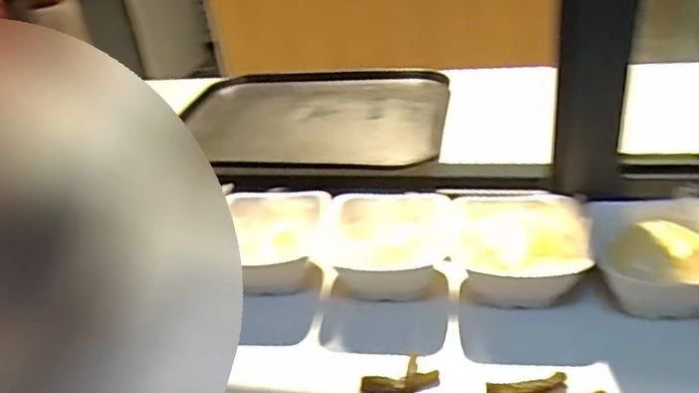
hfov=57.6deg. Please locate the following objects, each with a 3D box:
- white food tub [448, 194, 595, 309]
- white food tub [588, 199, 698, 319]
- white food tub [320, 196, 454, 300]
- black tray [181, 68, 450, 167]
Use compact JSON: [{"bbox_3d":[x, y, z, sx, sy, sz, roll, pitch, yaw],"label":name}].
[{"bbox_3d":[0.198,0.068,0.750,0.152,0.080,0.154,0,32,13],"label":"white food tub"},{"bbox_3d":[0.347,0.073,0.706,0.153,0.082,0.132,3,33,17],"label":"white food tub"},{"bbox_3d":[0.048,0.063,0.791,0.156,0.079,0.123,3,33,17],"label":"white food tub"},{"bbox_3d":[-0.061,-0.130,1.022,0.421,0.026,0.287,3,40,10],"label":"black tray"}]

